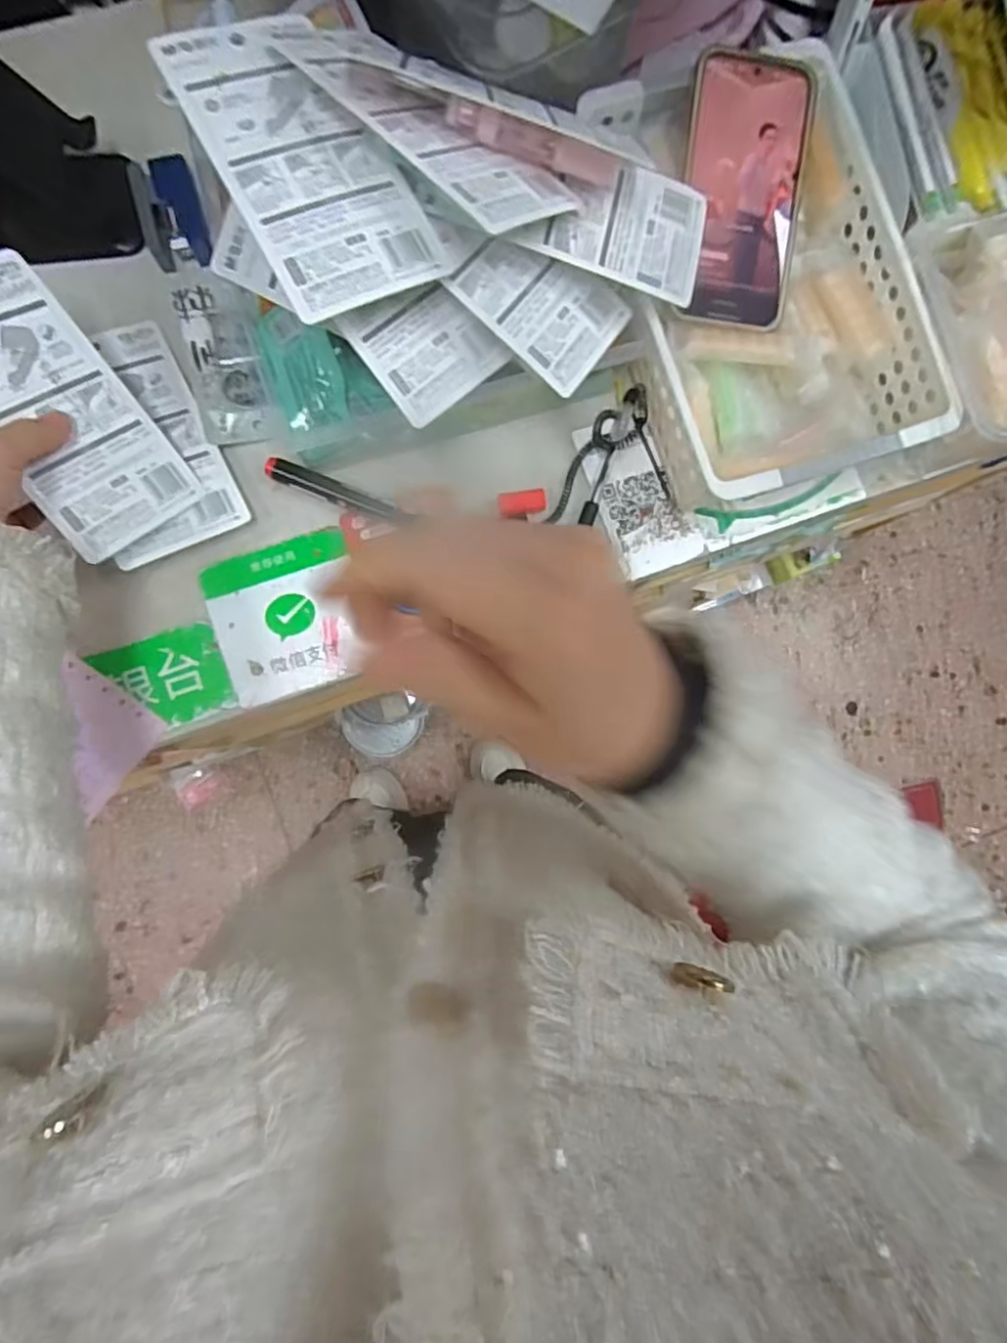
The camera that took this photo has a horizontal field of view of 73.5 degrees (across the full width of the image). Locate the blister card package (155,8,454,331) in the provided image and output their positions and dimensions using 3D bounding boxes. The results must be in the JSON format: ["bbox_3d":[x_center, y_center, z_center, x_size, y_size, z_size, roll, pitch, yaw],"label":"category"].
[{"bbox_3d":[-0.100,-0.256,0.337,0.082,0.017,0.157,-30,89,-5],"label":"blister card package"}]

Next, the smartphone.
[{"bbox_3d":[0.151,-0.298,0.422,0.074,0.016,0.155,1,100,-4],"label":"smartphone"}]

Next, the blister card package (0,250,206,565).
[{"bbox_3d":[-0.253,-0.152,0.386,0.092,0.008,0.159,-48,114,-34],"label":"blister card package"}]

